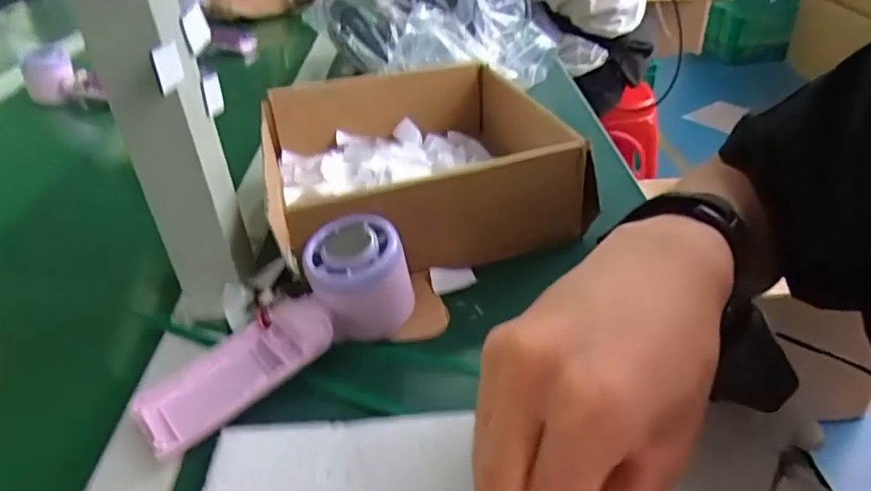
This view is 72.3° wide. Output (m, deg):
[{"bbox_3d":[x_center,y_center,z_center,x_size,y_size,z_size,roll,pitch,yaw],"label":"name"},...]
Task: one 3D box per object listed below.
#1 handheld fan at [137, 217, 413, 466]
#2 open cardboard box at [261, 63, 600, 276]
[{"bbox_3d":[-0.083,0.050,0.335,0.161,0.054,0.050,-37,44,-16],"label":"handheld fan"},{"bbox_3d":[-0.021,-0.067,0.467,0.211,0.074,0.217,-16,36,-16],"label":"open cardboard box"}]

